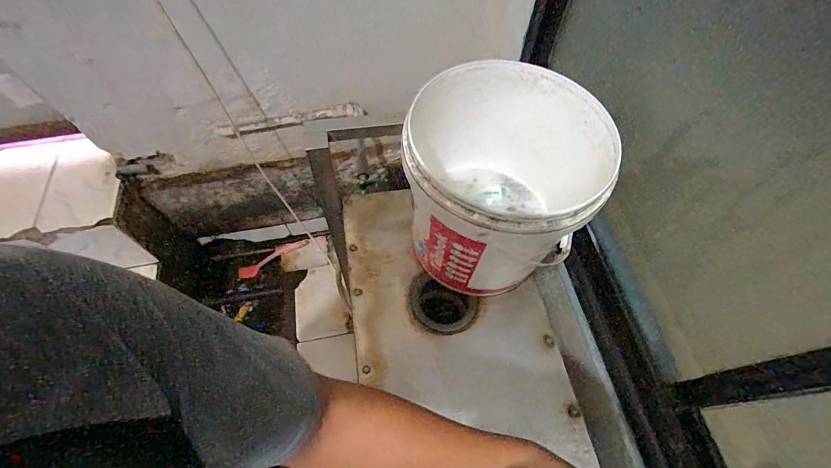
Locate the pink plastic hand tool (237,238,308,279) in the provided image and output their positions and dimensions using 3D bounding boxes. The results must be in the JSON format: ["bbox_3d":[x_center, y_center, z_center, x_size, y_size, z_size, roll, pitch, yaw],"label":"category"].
[{"bbox_3d":[-0.601,0.101,1.600,0.341,0.056,0.013,-28,18,9],"label":"pink plastic hand tool"}]

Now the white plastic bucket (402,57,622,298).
[{"bbox_3d":[0.139,-0.071,0.671,0.292,0.303,0.301,0,61,0],"label":"white plastic bucket"}]

